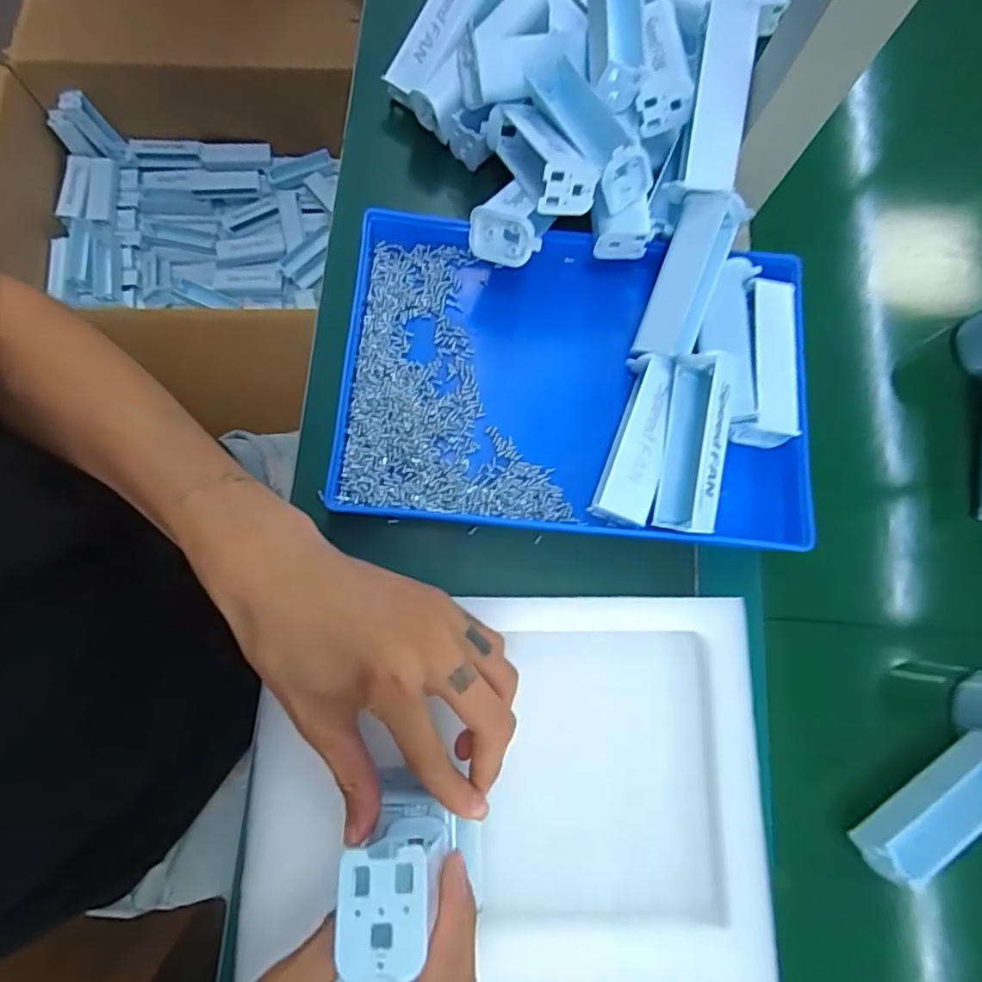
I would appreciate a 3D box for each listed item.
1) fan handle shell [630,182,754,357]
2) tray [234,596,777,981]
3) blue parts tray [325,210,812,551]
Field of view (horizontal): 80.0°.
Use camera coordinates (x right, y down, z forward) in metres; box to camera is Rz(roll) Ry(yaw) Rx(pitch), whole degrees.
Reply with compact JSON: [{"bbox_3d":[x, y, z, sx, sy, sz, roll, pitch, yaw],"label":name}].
[{"bbox_3d":[0.116,-0.131,0.353,0.045,0.027,0.105,18,92,4],"label":"fan handle shell"},{"bbox_3d":[0.013,0.152,0.306,0.256,0.036,0.187,1,78,-5],"label":"tray"},{"bbox_3d":[0.052,-0.068,0.365,0.280,0.027,0.188,5,77,-4],"label":"blue parts tray"}]

